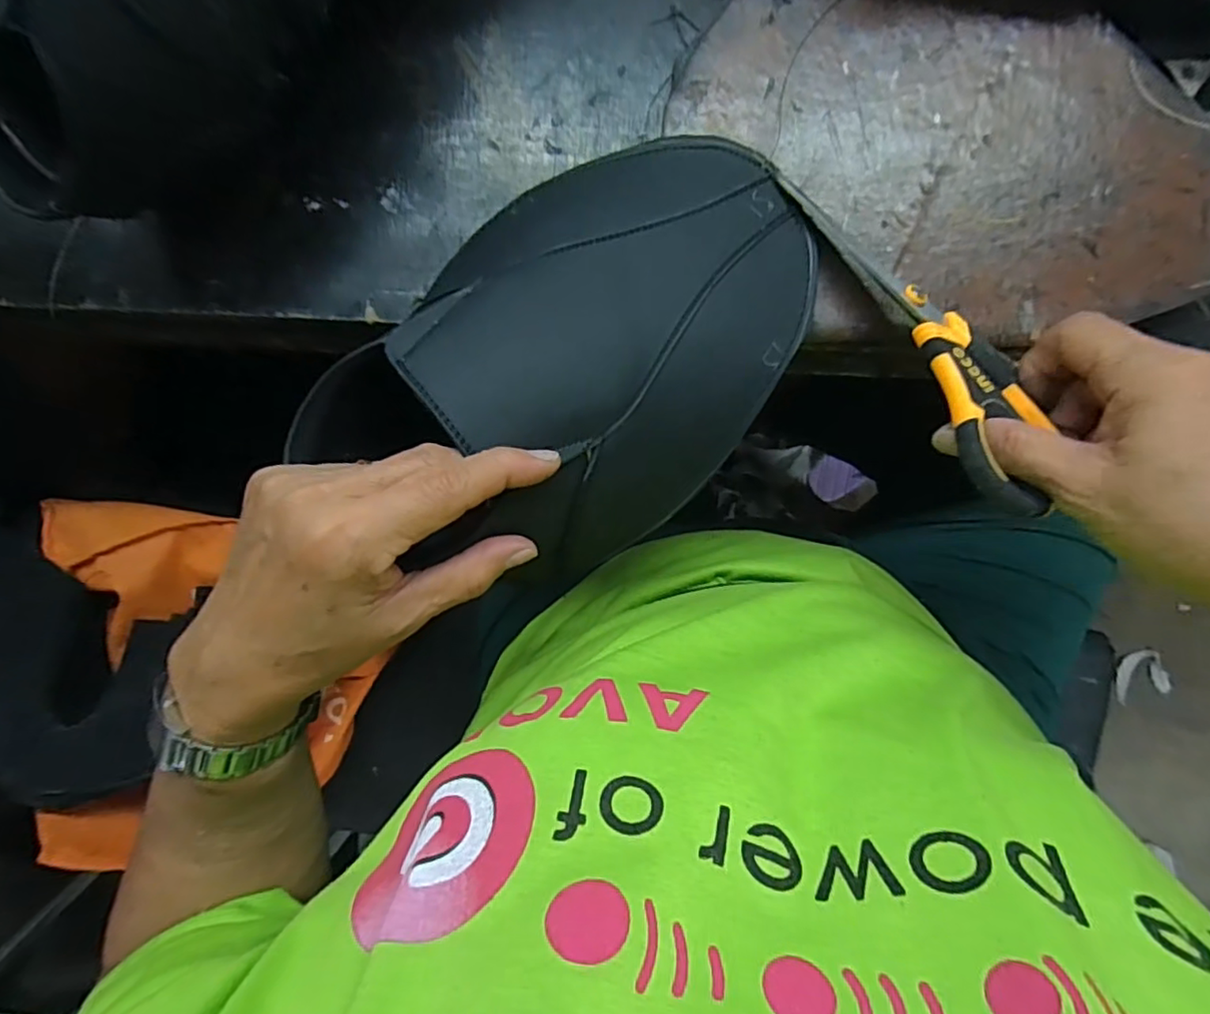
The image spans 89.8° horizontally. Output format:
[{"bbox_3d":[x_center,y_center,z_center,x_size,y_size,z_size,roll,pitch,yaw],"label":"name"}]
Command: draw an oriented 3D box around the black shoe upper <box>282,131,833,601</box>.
[{"bbox_3d":[0.000,-0.078,0.264,0.153,0.077,0.216,34,95,-1],"label":"black shoe upper"}]

